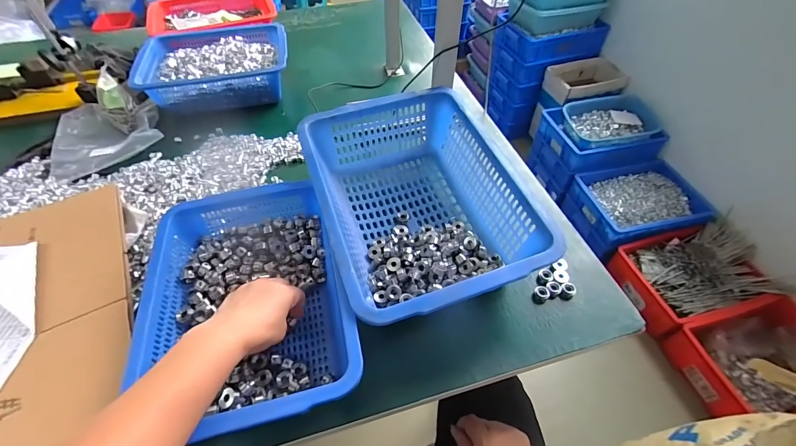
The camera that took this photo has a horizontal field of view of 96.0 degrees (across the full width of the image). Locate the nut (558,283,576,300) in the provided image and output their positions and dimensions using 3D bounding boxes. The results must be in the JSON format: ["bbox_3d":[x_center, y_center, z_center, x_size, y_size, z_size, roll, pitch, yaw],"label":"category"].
[{"bbox_3d":[0.239,0.097,0.505,0.019,0.015,0.021,35,59,25],"label":"nut"}]

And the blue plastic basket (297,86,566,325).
[{"bbox_3d":[0.022,-0.028,0.530,0.262,0.130,0.354,-17,53,-13],"label":"blue plastic basket"}]

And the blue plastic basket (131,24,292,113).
[{"bbox_3d":[-0.413,-0.364,0.833,0.312,0.090,0.237,-11,52,-8],"label":"blue plastic basket"}]

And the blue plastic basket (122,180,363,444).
[{"bbox_3d":[-0.186,0.088,0.465,0.220,0.092,0.302,-13,51,-13],"label":"blue plastic basket"}]

